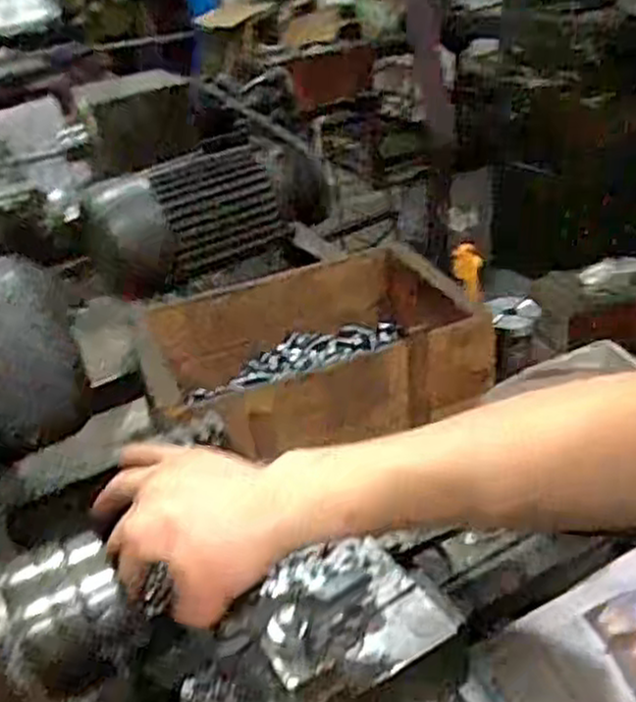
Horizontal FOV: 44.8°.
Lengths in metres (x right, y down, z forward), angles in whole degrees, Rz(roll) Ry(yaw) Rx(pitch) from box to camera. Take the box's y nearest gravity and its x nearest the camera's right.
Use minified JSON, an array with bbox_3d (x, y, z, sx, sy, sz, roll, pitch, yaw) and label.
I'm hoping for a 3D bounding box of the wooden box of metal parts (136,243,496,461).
[{"bbox_3d":[0.017,0.004,0.884,0.320,0.132,0.265,-12,31,-8],"label":"wooden box of metal parts"}]

